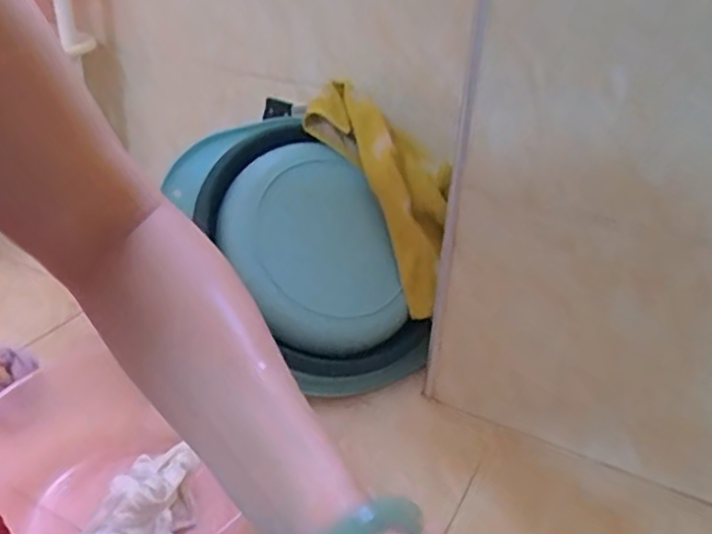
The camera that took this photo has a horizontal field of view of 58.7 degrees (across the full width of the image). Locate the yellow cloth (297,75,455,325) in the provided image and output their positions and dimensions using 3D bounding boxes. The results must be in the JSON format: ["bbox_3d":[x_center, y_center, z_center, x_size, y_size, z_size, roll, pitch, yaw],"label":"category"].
[{"bbox_3d":[0.065,-0.108,0.831,0.162,0.071,0.324,-21,80,-37],"label":"yellow cloth"}]

